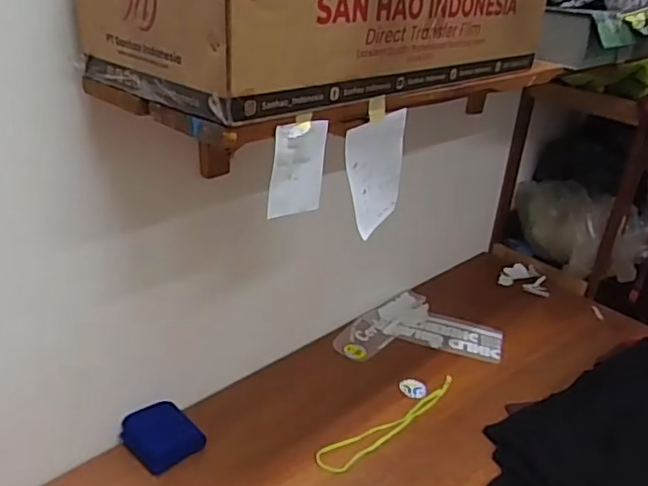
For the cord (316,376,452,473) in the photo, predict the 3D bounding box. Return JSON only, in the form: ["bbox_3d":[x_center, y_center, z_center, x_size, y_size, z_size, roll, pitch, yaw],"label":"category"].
[{"bbox_3d":[0.142,0.343,1.173,0.378,0.007,0.059,-18,35,-36],"label":"cord"}]

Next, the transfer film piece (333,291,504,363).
[{"bbox_3d":[0.222,0.194,1.471,0.388,0.015,0.269,3,28,-3],"label":"transfer film piece"}]

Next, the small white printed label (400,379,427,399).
[{"bbox_3d":[0.186,0.306,1.265,0.055,0.005,0.046,8,38,14],"label":"small white printed label"}]

